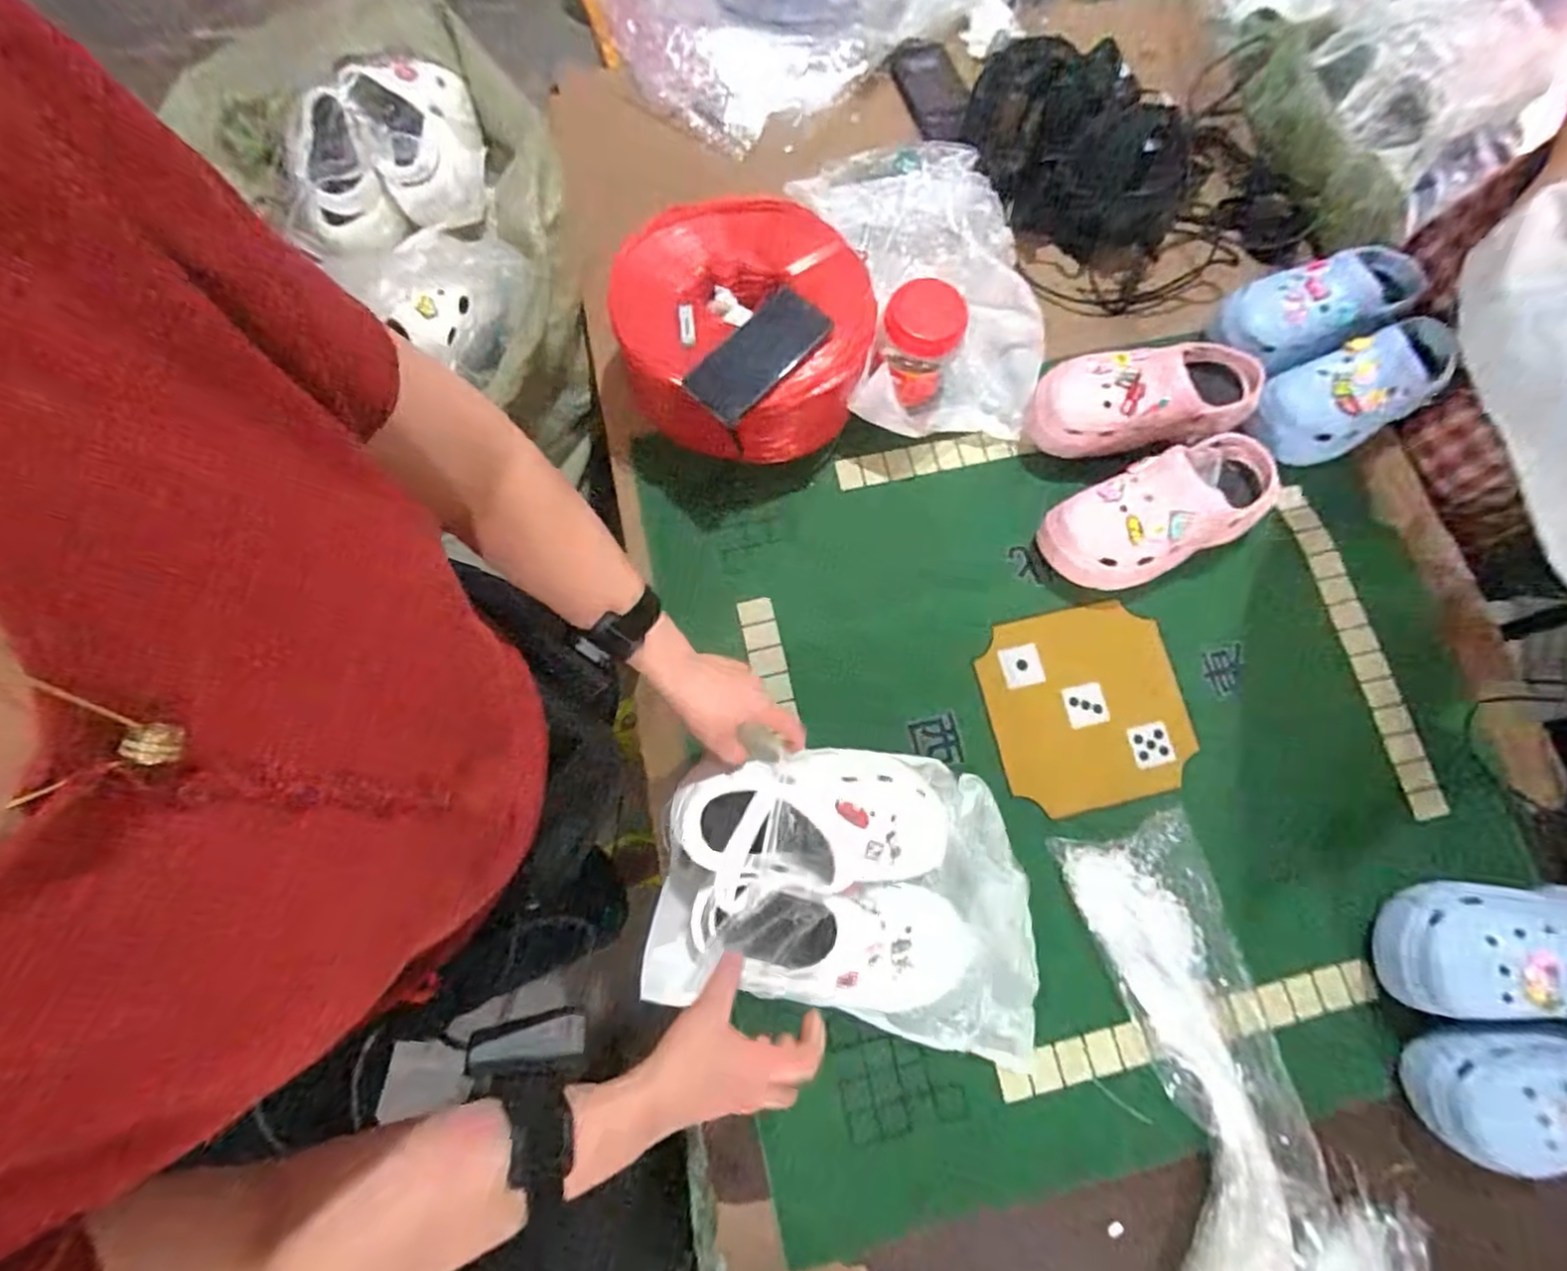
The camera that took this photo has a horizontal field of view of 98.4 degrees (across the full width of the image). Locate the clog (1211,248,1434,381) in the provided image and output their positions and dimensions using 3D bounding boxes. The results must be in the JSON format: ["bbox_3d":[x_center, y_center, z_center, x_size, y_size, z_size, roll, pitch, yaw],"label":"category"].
[{"bbox_3d":[0.664,-0.408,0.838,0.271,0.083,0.117,-21,76,-6],"label":"clog"}]

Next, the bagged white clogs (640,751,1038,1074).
[{"bbox_3d":[0.073,0.236,0.626,0.355,0.126,0.249,10,75,2],"label":"bagged white clogs"}]

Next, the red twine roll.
[{"bbox_3d":[-0.032,-0.351,0.798,0.254,0.142,0.255,0,75,-1],"label":"red twine roll"}]

